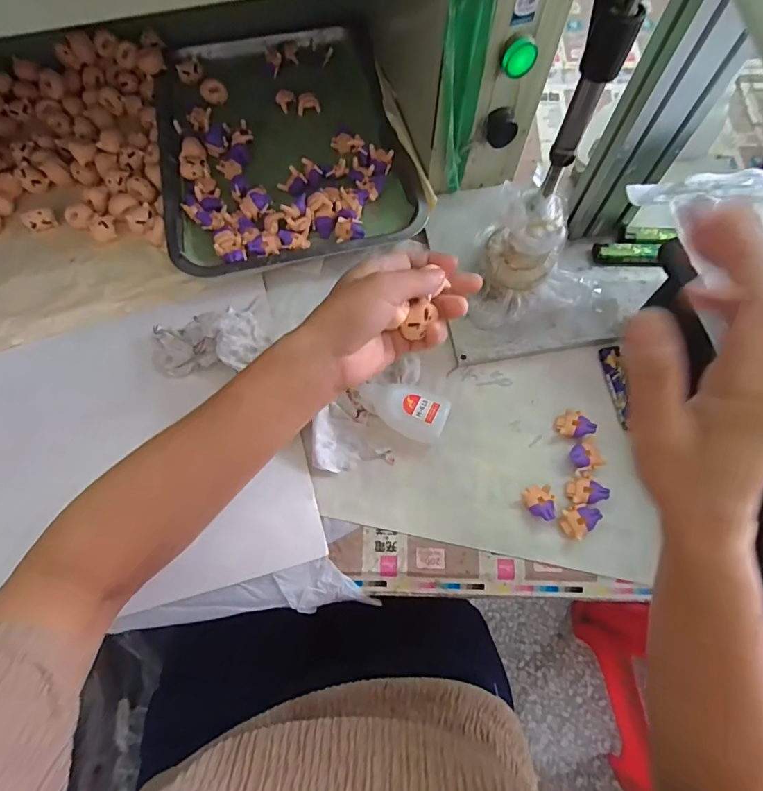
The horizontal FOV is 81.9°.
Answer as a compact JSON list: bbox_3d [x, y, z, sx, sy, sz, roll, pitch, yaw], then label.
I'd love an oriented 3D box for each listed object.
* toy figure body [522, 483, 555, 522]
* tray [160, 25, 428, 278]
[{"bbox_3d":[0.134,0.091,0.370,0.025,0.014,0.030,-12,71,-6],"label":"toy figure body"},{"bbox_3d":[-0.114,-0.292,0.493,0.254,0.023,0.335,-13,71,-6],"label":"tray"}]

